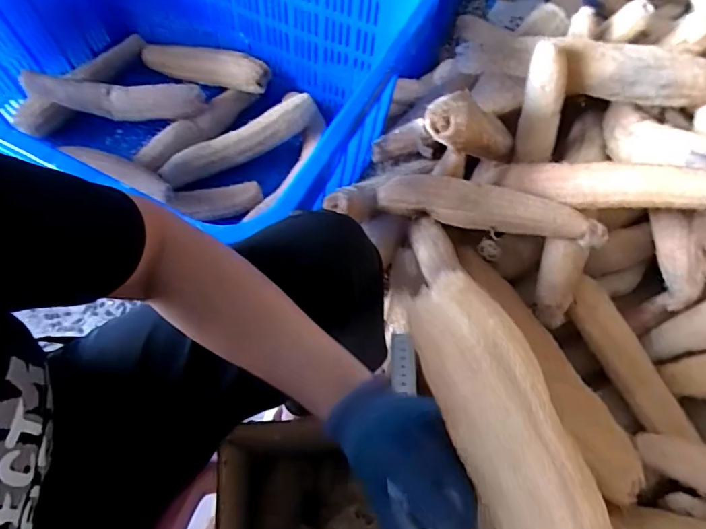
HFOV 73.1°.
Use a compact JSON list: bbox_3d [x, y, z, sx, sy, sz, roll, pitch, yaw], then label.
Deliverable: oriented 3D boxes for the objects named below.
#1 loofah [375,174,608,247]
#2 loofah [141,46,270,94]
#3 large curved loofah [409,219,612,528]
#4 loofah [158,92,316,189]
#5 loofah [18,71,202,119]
[{"bbox_3d":[0.214,-0.089,0.758,0.349,0.068,0.073,16,64,5],"label":"loofah"},{"bbox_3d":[-0.332,-0.440,1.063,0.330,0.065,0.067,18,64,22],"label":"loofah"},{"bbox_3d":[0.088,0.165,0.275,0.104,0.048,0.372,-10,83,-8],"label":"large curved loofah"},{"bbox_3d":[-0.226,-0.246,0.963,0.330,0.076,0.061,-25,67,2],"label":"loofah"},{"bbox_3d":[-0.495,-0.351,0.999,0.357,0.059,0.057,5,64,-1],"label":"loofah"}]

